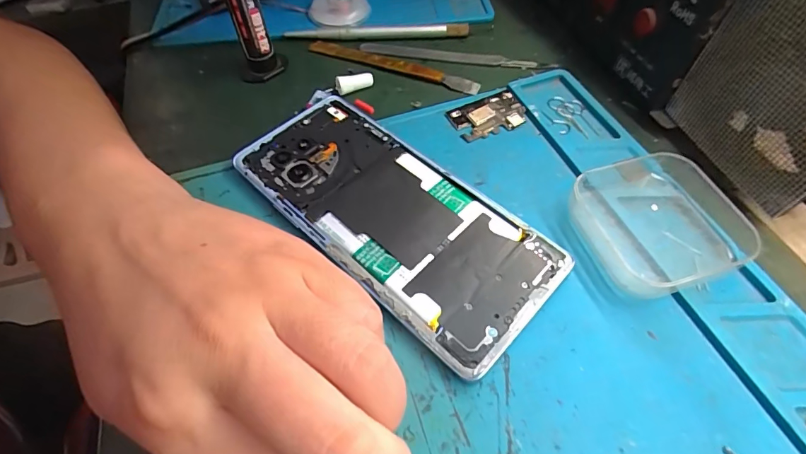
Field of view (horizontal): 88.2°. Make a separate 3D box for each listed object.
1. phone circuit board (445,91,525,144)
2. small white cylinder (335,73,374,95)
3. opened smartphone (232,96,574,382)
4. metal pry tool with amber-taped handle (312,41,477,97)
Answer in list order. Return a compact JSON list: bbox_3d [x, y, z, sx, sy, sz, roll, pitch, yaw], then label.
[{"bbox_3d":[0.050,-0.065,0.241,0.042,0.004,0.029,-21,58,-11],"label":"phone circuit board"},{"bbox_3d":[-0.030,-0.090,0.258,0.023,0.008,0.008,-10,56,-4],"label":"small white cylinder"},{"bbox_3d":[-0.008,-0.008,0.201,0.161,0.011,0.070,38,66,24],"label":"opened smartphone"},{"bbox_3d":[-0.009,-0.107,0.273,0.122,0.006,0.012,21,60,16],"label":"metal pry tool with amber-taped handle"}]

